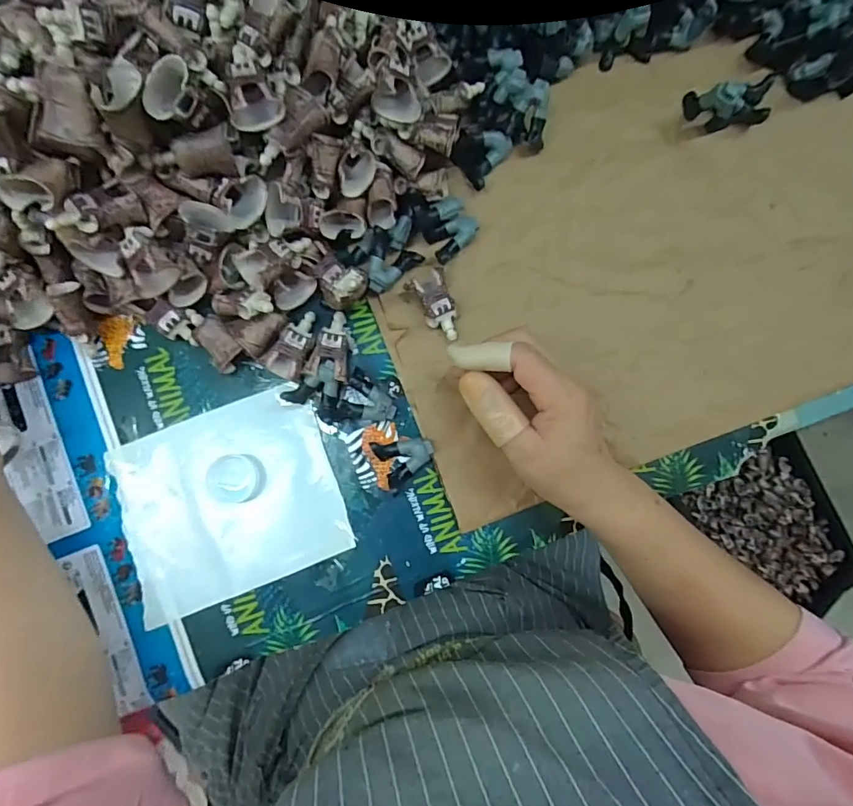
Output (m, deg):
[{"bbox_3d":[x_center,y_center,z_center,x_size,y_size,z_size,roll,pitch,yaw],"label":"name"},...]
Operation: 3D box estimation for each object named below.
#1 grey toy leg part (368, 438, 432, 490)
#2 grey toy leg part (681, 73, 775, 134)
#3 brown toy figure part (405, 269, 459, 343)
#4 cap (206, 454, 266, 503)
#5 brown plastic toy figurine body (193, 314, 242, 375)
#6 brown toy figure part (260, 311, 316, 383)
[{"bbox_3d":[-0.014,0.036,0.322,0.037,0.015,0.032,-24,86,-3],"label":"grey toy leg part"},{"bbox_3d":[0.224,-0.221,0.342,0.059,0.035,0.033,-4,85,-2],"label":"grey toy leg part"},{"bbox_3d":[0.009,-0.066,0.329,0.027,0.018,0.047,-28,86,-3],"label":"brown toy figure part"},{"bbox_3d":[-0.126,0.050,0.316,0.034,0.008,0.031,3,85,-1],"label":"cap"},{"bbox_3d":[-0.140,-0.041,0.323,0.022,0.019,0.035,-42,87,-4],"label":"brown plastic toy figurine body"},{"bbox_3d":[-0.088,-0.039,0.323,0.026,0.015,0.047,28,85,1],"label":"brown toy figure part"}]

